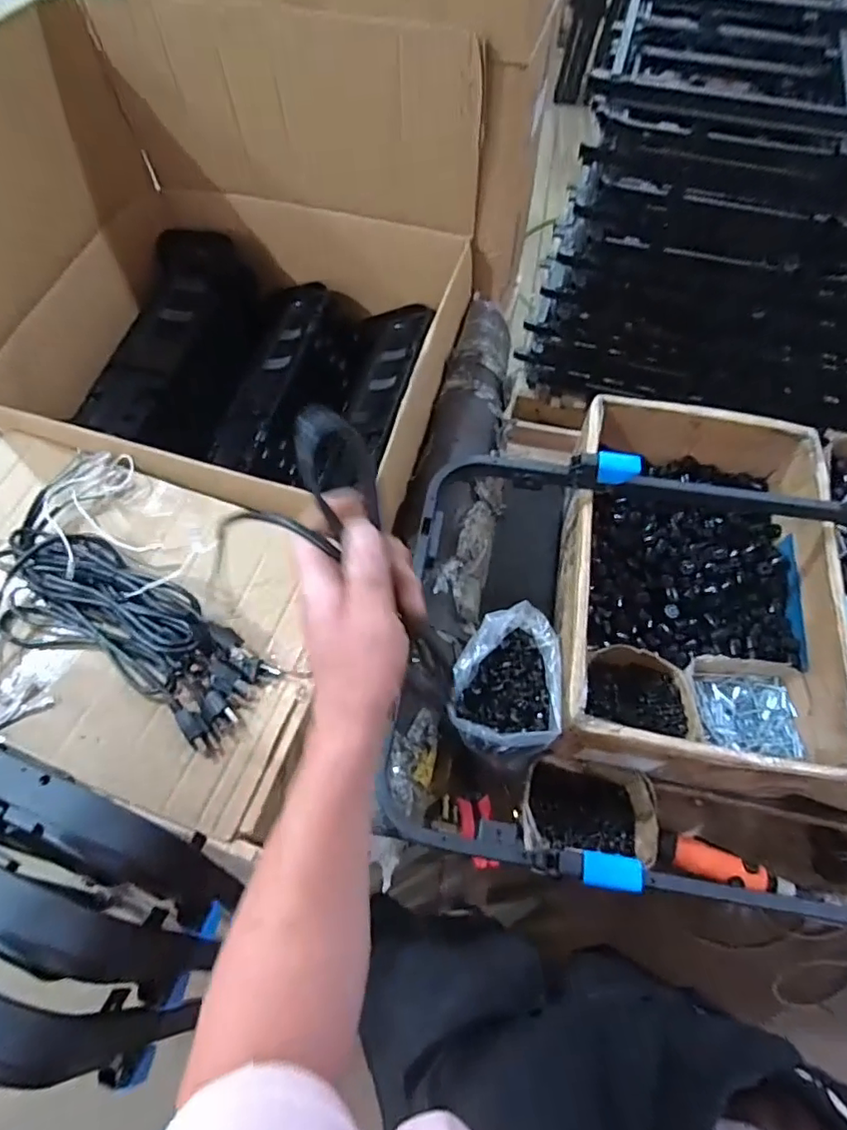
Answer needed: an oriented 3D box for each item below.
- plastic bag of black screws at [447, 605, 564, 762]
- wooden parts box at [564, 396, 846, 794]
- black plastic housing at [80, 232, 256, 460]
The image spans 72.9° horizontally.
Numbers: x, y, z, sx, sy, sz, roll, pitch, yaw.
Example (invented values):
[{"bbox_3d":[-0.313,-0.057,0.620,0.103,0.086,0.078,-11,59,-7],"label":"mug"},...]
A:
[{"bbox_3d":[0.103,0.149,0.734,0.137,0.097,0.190,5,63,2],"label":"plastic bag of black screws"},{"bbox_3d":[0.384,0.022,0.833,0.357,0.147,0.537,8,63,4],"label":"wooden parts box"},{"bbox_3d":[-0.405,-0.378,0.949,0.217,0.111,0.434,5,63,3],"label":"black plastic housing"}]

